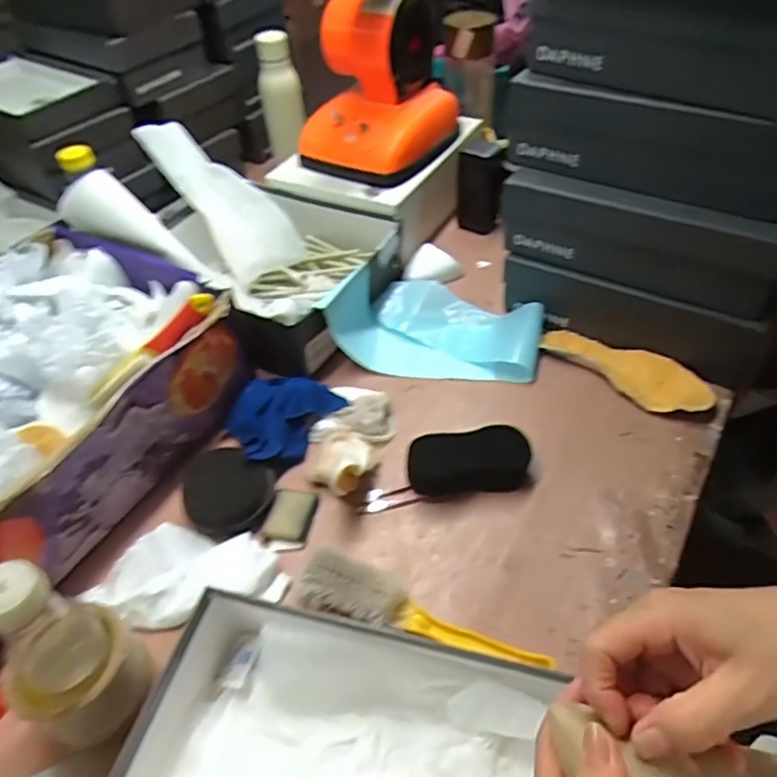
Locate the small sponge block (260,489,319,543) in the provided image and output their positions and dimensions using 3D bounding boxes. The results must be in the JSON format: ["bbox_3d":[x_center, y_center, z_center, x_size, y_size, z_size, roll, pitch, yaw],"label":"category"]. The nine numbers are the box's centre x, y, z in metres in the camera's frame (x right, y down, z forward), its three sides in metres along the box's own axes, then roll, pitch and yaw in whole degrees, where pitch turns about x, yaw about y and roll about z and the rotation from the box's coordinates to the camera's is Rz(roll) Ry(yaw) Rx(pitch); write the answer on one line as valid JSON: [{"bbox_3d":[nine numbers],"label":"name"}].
[{"bbox_3d":[-0.102,0.128,0.622,0.047,0.011,0.061,10,48,13],"label":"small sponge block"}]

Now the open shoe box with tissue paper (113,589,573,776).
[{"bbox_3d":[-0.035,0.259,0.429,0.311,0.087,0.157,9,48,13],"label":"open shoe box with tissue paper"}]

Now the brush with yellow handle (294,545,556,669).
[{"bbox_3d":[0.026,0.201,0.530,0.222,0.036,0.056,16,50,19],"label":"brush with yellow handle"}]

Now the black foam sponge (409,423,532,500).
[{"bbox_3d":[0.084,0.079,0.640,0.123,0.036,0.059,-6,46,-1],"label":"black foam sponge"}]

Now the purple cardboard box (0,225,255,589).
[{"bbox_3d":[-0.390,0.014,0.638,0.307,0.153,0.391,23,52,24],"label":"purple cardboard box"}]

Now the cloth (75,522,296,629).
[{"bbox_3d":[-0.187,0.177,0.574,0.173,0.030,0.100,6,47,10],"label":"cloth"}]

